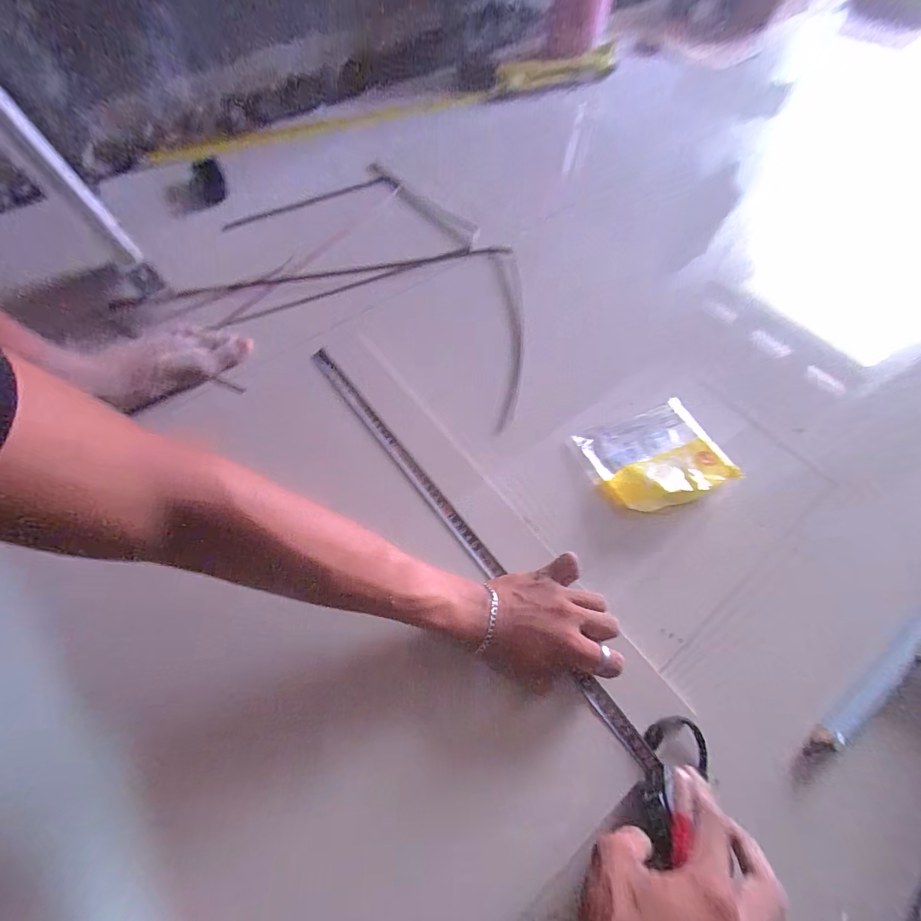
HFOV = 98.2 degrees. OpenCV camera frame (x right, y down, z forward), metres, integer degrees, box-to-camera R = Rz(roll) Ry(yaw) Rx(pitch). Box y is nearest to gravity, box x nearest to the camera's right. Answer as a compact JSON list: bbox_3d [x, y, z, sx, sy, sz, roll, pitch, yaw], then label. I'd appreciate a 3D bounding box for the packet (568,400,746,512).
[{"bbox_3d":[0.235,-0.004,0.478,0.147,0.044,0.125,-20,65,-10],"label":"packet"}]

